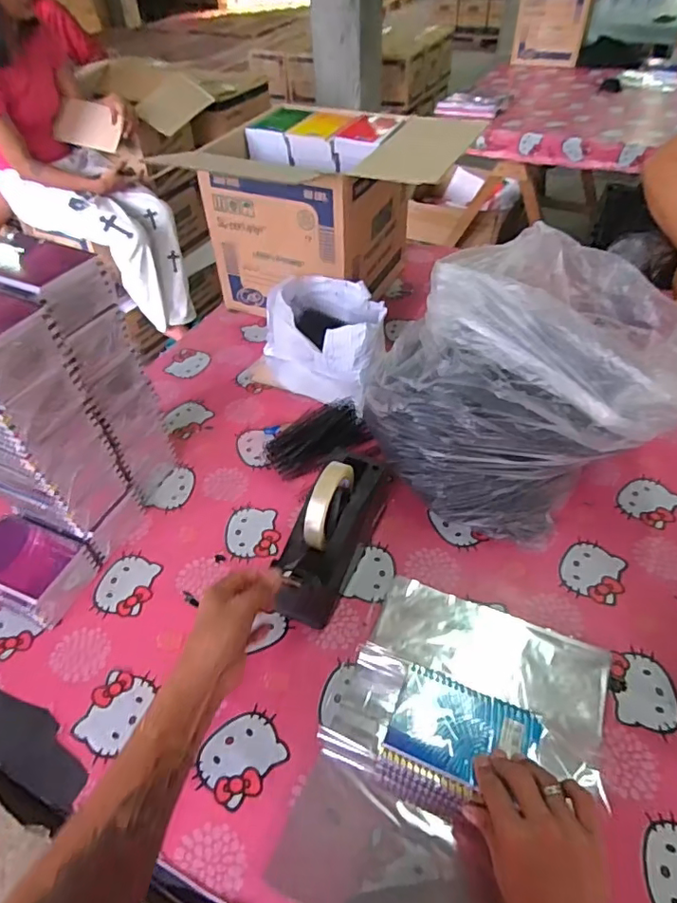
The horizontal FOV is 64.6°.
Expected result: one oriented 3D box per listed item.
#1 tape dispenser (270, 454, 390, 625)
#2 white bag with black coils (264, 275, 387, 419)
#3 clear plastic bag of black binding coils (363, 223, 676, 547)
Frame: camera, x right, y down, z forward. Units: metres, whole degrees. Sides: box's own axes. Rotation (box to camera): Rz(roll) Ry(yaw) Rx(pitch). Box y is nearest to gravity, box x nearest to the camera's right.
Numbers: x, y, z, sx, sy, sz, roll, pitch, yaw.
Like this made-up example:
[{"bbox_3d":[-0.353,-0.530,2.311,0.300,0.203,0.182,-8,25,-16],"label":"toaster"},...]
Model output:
[{"bbox_3d":[-0.010,0.091,0.647,0.070,0.132,0.204,19,51,19],"label":"tape dispenser"},{"bbox_3d":[-0.020,-0.193,0.934,0.209,0.158,0.153,23,53,22],"label":"white bag with black coils"},{"bbox_3d":[0.270,-0.093,0.710,0.399,0.263,0.336,-36,55,-26],"label":"clear plastic bag of black binding coils"}]

